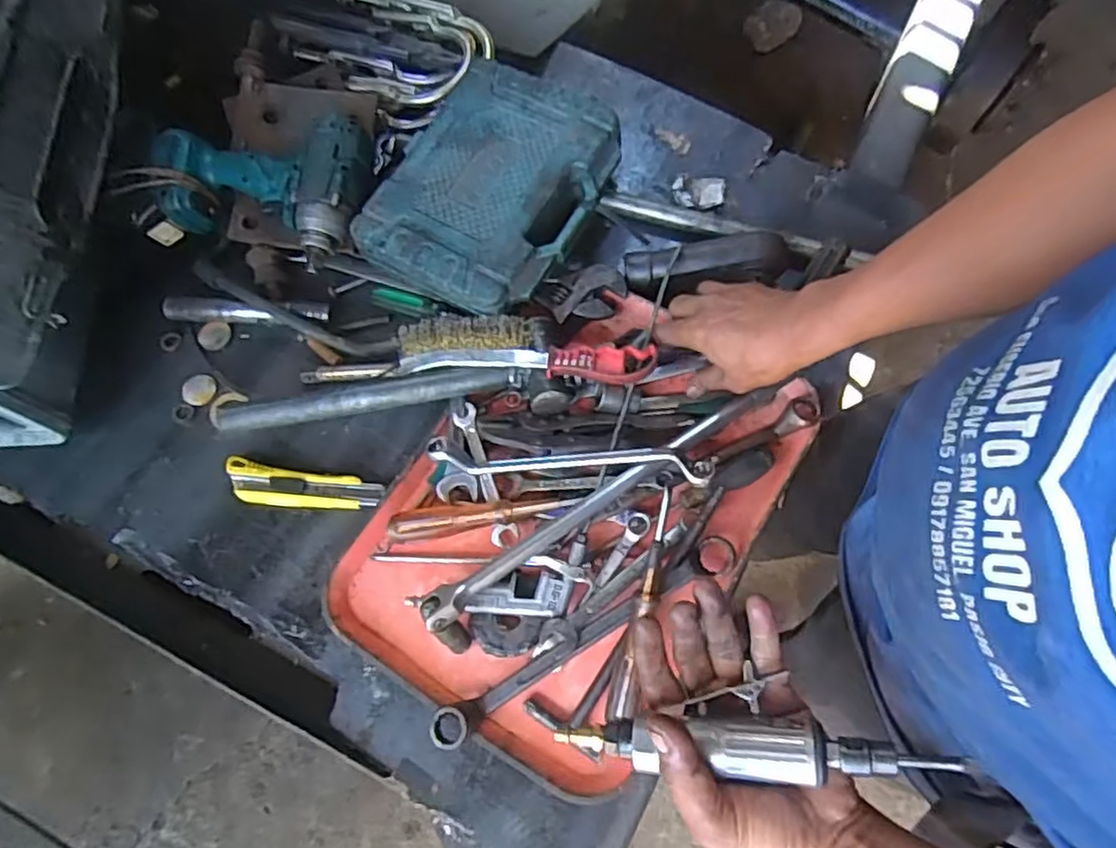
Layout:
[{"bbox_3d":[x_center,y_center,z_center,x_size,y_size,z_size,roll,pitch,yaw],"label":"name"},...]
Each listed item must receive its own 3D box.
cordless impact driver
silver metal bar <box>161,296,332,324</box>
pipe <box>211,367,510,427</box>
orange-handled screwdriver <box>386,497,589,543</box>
[{"bbox_3d":[-0.296,-0.243,0.661,0.203,0.065,0.131,15,75,3],"label":"cordless impact driver"},{"bbox_3d":[-0.318,-0.115,0.685,0.170,0.020,0.024,3,74,0],"label":"silver metal bar"},{"bbox_3d":[-0.174,-0.027,0.609,0.255,0.021,0.026,-10,75,-4],"label":"pipe"},{"bbox_3d":[-0.065,0.080,0.592,0.165,0.028,0.026,-8,75,-3],"label":"orange-handled screwdriver"}]

